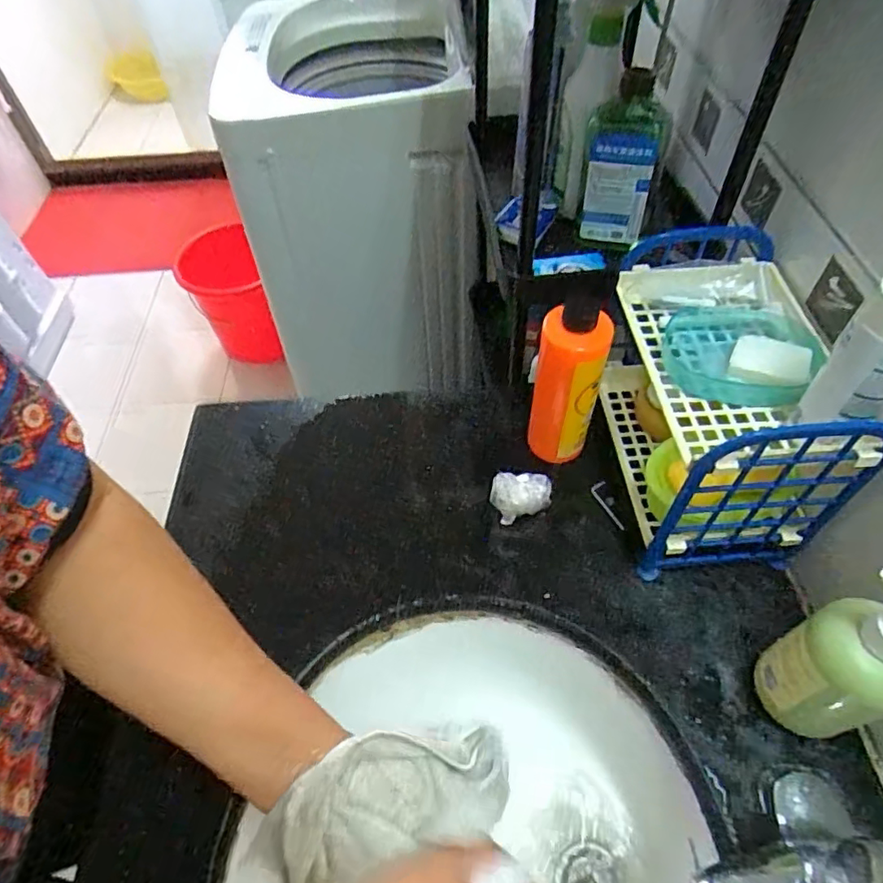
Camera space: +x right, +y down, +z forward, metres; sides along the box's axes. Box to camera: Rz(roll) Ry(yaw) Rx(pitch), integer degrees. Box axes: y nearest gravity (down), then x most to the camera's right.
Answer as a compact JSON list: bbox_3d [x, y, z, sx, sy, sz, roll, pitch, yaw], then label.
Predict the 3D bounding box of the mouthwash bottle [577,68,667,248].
[{"bbox_3d":[0.173,-0.269,0.562,0.066,0.159,0.045,13,55,12],"label":"mouthwash bottle"}]

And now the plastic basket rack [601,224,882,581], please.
[{"bbox_3d":[0.232,-0.030,0.509,0.127,0.208,0.222,-6,54,-2],"label":"plastic basket rack"}]

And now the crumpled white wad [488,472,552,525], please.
[{"bbox_3d":[0.076,0.051,0.557,0.058,0.068,0.039,3,54,5],"label":"crumpled white wad"}]

